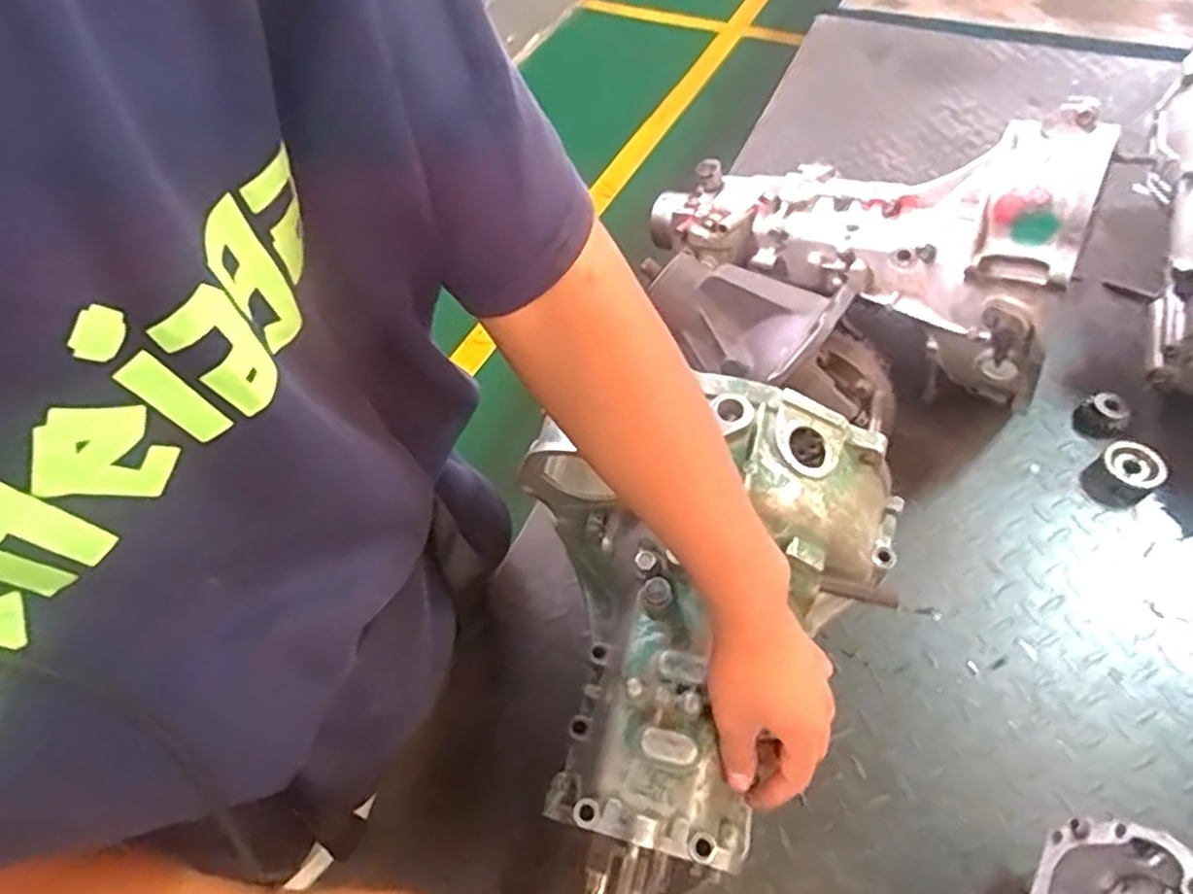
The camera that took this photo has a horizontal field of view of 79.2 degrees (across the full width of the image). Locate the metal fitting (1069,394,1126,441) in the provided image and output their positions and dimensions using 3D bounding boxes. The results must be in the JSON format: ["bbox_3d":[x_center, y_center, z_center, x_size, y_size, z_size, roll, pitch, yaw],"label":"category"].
[{"bbox_3d":[0.549,-0.032,0.786,0.049,0.029,0.045,-39,60,-23],"label":"metal fitting"}]

